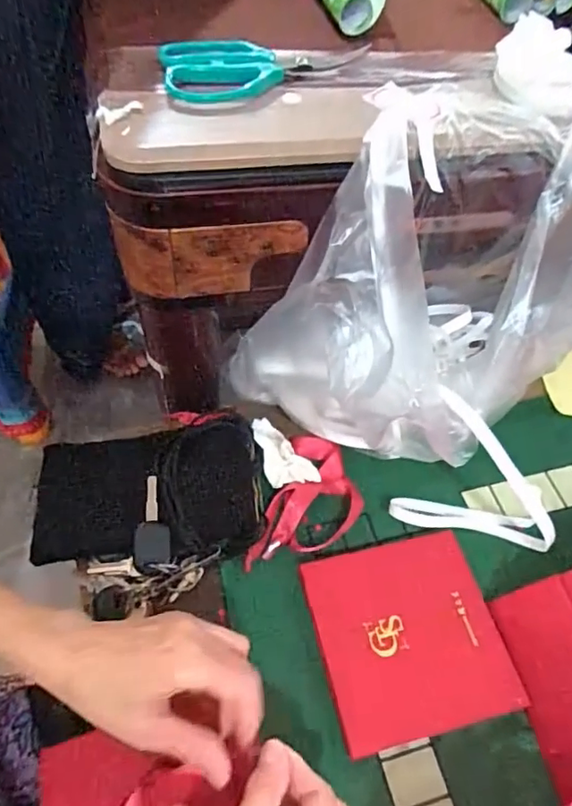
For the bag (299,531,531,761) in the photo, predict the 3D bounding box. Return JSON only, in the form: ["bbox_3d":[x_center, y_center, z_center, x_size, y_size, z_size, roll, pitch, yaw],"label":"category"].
[{"bbox_3d":[0.096,0.183,0.434,0.138,0.018,0.140,-9,57,-11],"label":"bag"}]

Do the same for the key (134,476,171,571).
[{"bbox_3d":[-0.111,0.101,0.454,0.029,0.007,0.076,-2,70,-6],"label":"key"}]

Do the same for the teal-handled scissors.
[{"bbox_3d":[-0.015,-0.244,0.398,0.146,0.019,0.052,-10,57,-11],"label":"teal-handled scissors"}]

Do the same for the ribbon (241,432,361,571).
[{"bbox_3d":[0.026,0.093,0.491,0.079,0.019,0.135,18,56,7],"label":"ribbon"}]

